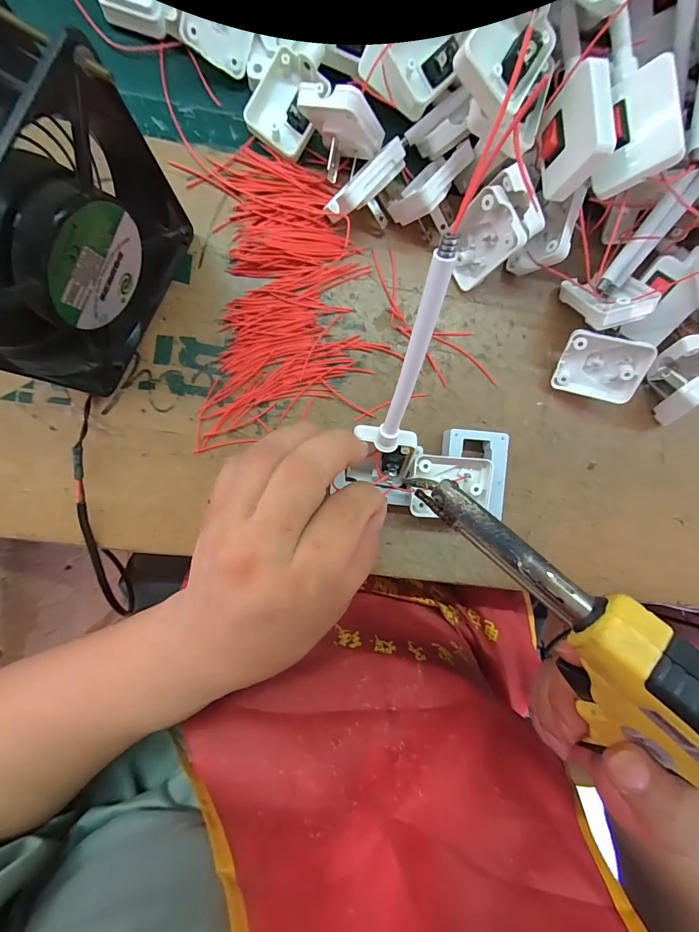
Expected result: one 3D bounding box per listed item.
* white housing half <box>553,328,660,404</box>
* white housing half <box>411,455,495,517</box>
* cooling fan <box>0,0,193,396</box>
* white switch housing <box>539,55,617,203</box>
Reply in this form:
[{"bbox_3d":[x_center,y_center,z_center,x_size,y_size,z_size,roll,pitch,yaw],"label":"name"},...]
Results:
[{"bbox_3d":[0.163,-0.065,0.246,0.049,0.013,0.040,16,127,15],"label":"white housing half"},{"bbox_3d":[0.062,0.013,0.234,0.050,0.012,0.038,3,83,-8],"label":"white housing half"},{"bbox_3d":[-0.135,-0.102,0.179,0.041,0.123,0.119,25,90,-5],"label":"cooling fan"},{"bbox_3d":[0.116,-0.172,0.196,0.016,0.035,0.048,-2,92,-5],"label":"white switch housing"}]

